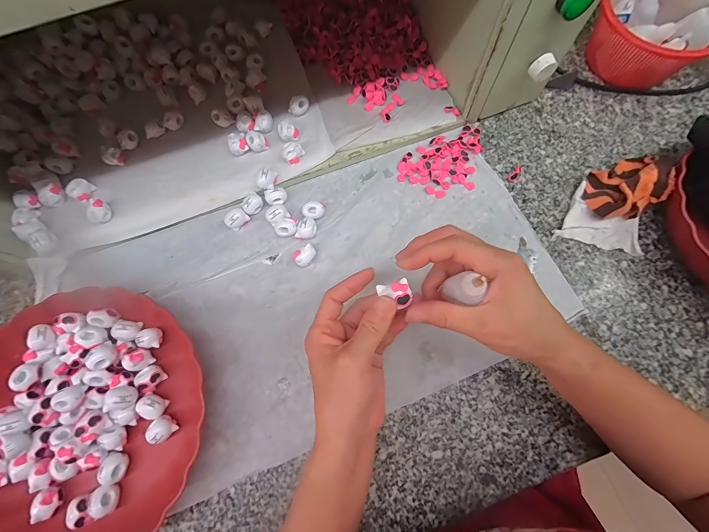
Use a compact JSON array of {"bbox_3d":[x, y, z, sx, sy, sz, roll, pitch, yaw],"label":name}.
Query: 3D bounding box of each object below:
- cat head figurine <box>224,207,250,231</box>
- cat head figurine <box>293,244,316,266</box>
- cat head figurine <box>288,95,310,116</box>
[{"bbox_3d":[-0.142,-0.057,0.378,0.025,0.020,0.021,-39,76,-9],"label":"cat head figurine"},{"bbox_3d":[-0.055,-0.011,0.359,0.025,0.019,0.018,-37,76,-8],"label":"cat head figurine"},{"bbox_3d":[-0.070,-0.204,0.397,0.021,0.017,0.024,25,76,9],"label":"cat head figurine"}]

